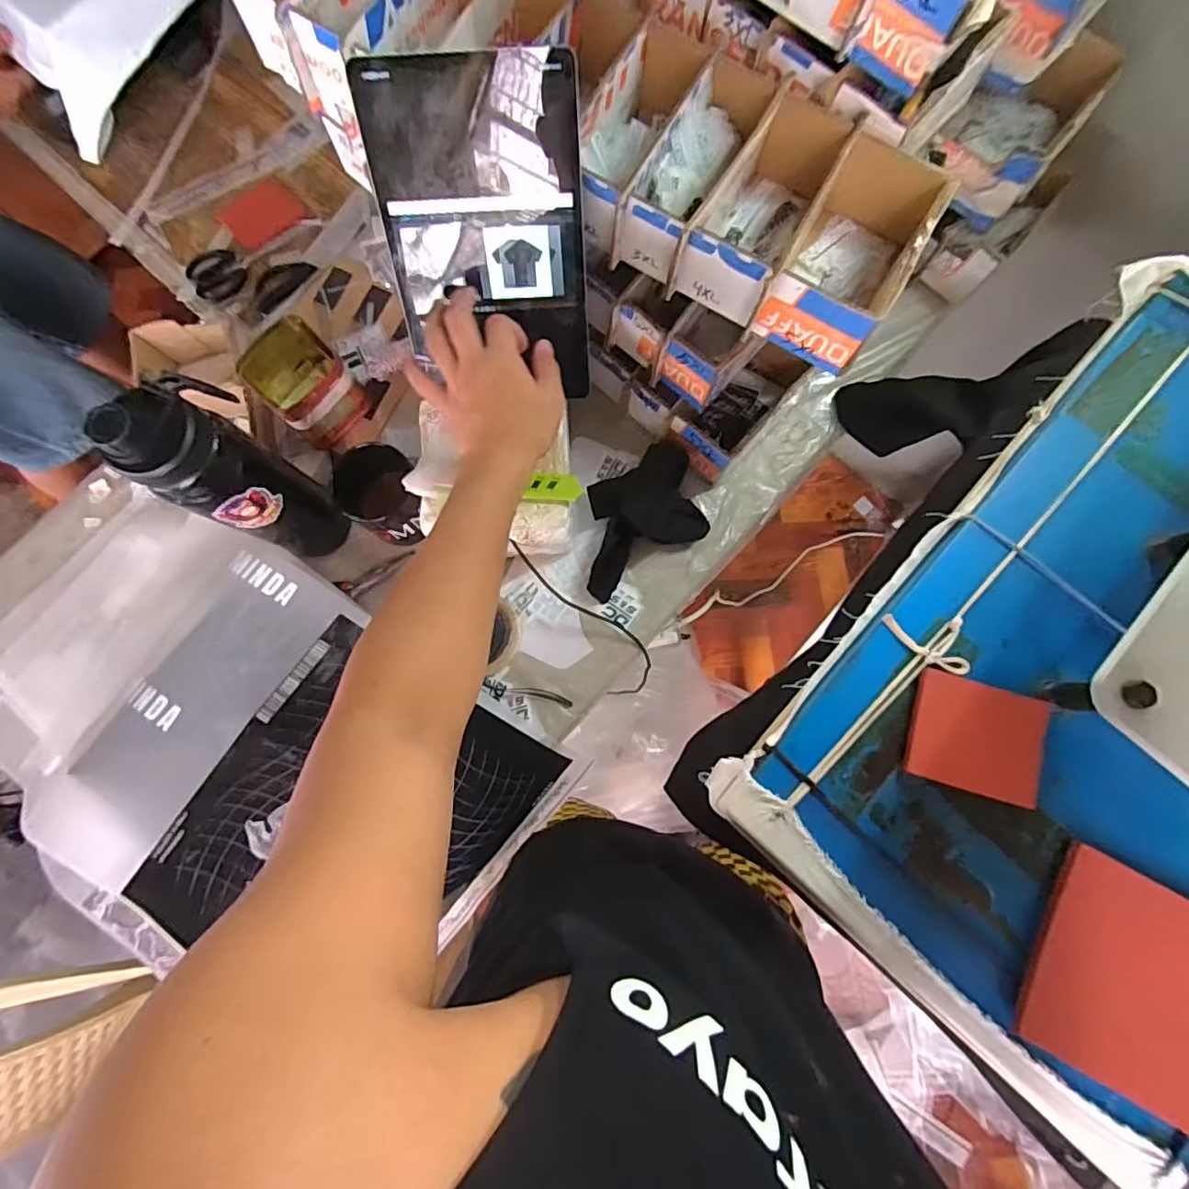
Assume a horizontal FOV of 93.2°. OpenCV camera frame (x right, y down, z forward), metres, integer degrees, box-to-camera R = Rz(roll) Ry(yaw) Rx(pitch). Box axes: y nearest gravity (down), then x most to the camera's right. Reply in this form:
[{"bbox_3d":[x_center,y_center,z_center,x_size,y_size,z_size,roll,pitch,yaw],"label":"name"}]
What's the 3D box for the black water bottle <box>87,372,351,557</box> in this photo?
[{"bbox_3d":[-0.290,-0.095,0.468,0.069,0.211,0.083,33,80,6],"label":"black water bottle"}]

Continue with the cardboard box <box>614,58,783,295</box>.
[{"bbox_3d":[0.087,-0.369,0.486,0.070,0.068,0.196,30,80,6],"label":"cardboard box"}]

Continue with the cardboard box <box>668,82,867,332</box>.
[{"bbox_3d":[0.143,-0.330,0.478,0.083,0.070,0.189,28,80,5],"label":"cardboard box"}]

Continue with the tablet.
[{"bbox_3d":[-0.089,-0.293,0.470,0.163,0.232,0.008,-3,40,-2],"label":"tablet"}]

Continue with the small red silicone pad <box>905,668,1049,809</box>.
[{"bbox_3d":[0.277,0.103,0.405,0.092,0.012,0.076,17,79,3],"label":"small red silicone pad"}]

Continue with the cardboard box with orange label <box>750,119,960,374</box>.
[{"bbox_3d":[0.216,-0.285,0.473,0.094,0.070,0.167,29,80,5],"label":"cardboard box with orange label"}]

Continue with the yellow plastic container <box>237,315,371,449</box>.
[{"bbox_3d":[-0.315,-0.229,0.617,0.096,0.082,0.088,40,81,7],"label":"yellow plastic container"}]

